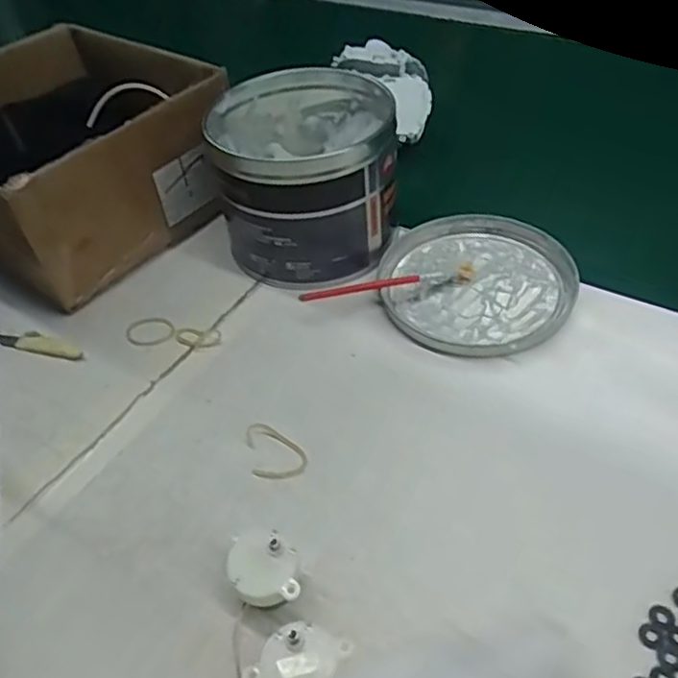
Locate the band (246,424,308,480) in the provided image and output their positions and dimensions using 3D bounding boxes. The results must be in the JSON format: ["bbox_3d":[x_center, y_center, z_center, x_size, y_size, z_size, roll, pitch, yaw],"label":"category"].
[{"bbox_3d":[-0.035,0.062,0.360,0.030,0.005,0.039,-14,46,-7],"label":"band"}]

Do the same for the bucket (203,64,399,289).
[{"bbox_3d":[-0.024,-0.122,0.467,0.125,0.108,0.134,-7,45,0],"label":"bucket"}]

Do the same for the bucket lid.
[{"bbox_3d":[0.094,-0.042,0.444,0.128,0.015,0.126,-3,45,3],"label":"bucket lid"}]

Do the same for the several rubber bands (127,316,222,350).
[{"bbox_3d":[-0.113,-0.004,0.435,0.067,0.004,0.025,10,48,16],"label":"several rubber bands"}]

